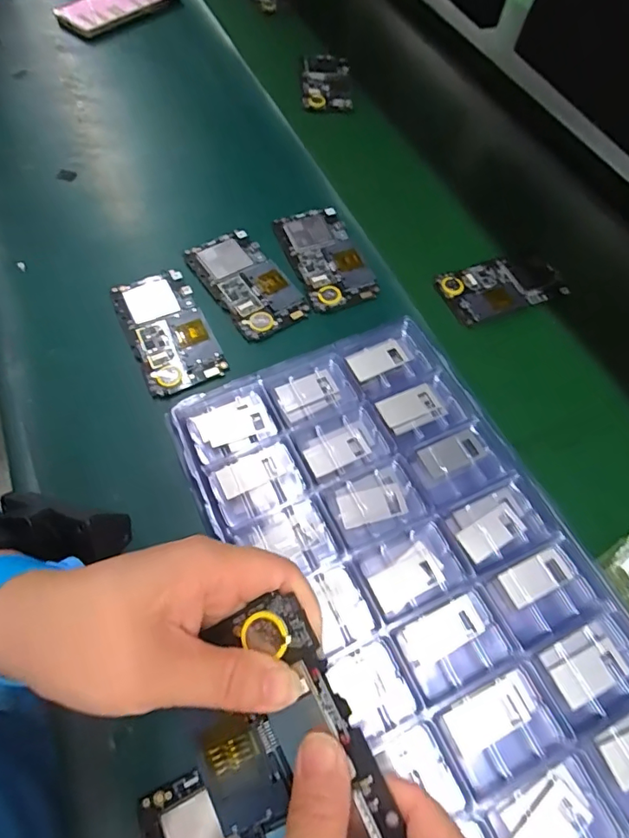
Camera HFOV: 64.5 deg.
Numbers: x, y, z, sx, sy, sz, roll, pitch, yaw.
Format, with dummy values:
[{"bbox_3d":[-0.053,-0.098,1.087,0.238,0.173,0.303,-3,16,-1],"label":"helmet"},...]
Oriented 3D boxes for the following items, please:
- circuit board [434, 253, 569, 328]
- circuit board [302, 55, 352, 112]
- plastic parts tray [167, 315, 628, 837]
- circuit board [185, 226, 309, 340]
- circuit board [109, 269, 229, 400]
[{"bbox_3d":[0.184,-0.130,0.487,0.120,0.011,0.061,-20,65,-12],"label":"circuit board"},{"bbox_3d":[0.016,-0.441,0.651,0.062,0.019,0.127,0,62,-1],"label":"circuit board"},{"bbox_3d":[0.070,0.117,0.310,0.216,0.033,0.388,-20,65,-11],"label":"plastic parts tray"},{"bbox_3d":[-0.063,-0.127,0.458,0.067,0.004,0.121,-32,68,-17],"label":"circuit board"},{"bbox_3d":[-0.128,-0.077,0.434,0.065,0.009,0.127,-23,65,-13],"label":"circuit board"}]

